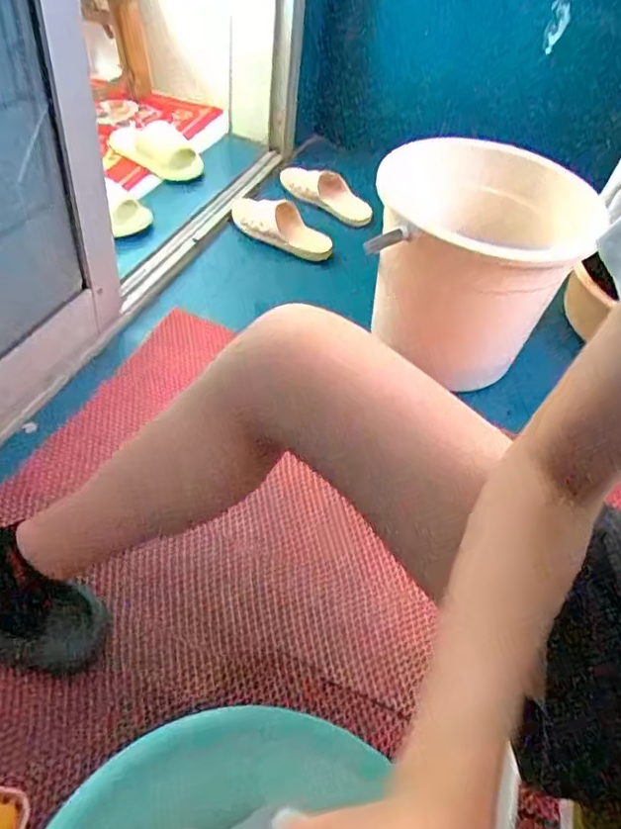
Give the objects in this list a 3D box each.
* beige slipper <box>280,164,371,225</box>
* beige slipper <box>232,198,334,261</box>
[{"bbox_3d":[0.035,-0.454,1.261,0.203,0.064,0.073,27,48,-1],"label":"beige slipper"},{"bbox_3d":[-0.052,-0.359,1.169,0.199,0.055,0.082,24,46,-9],"label":"beige slipper"}]

